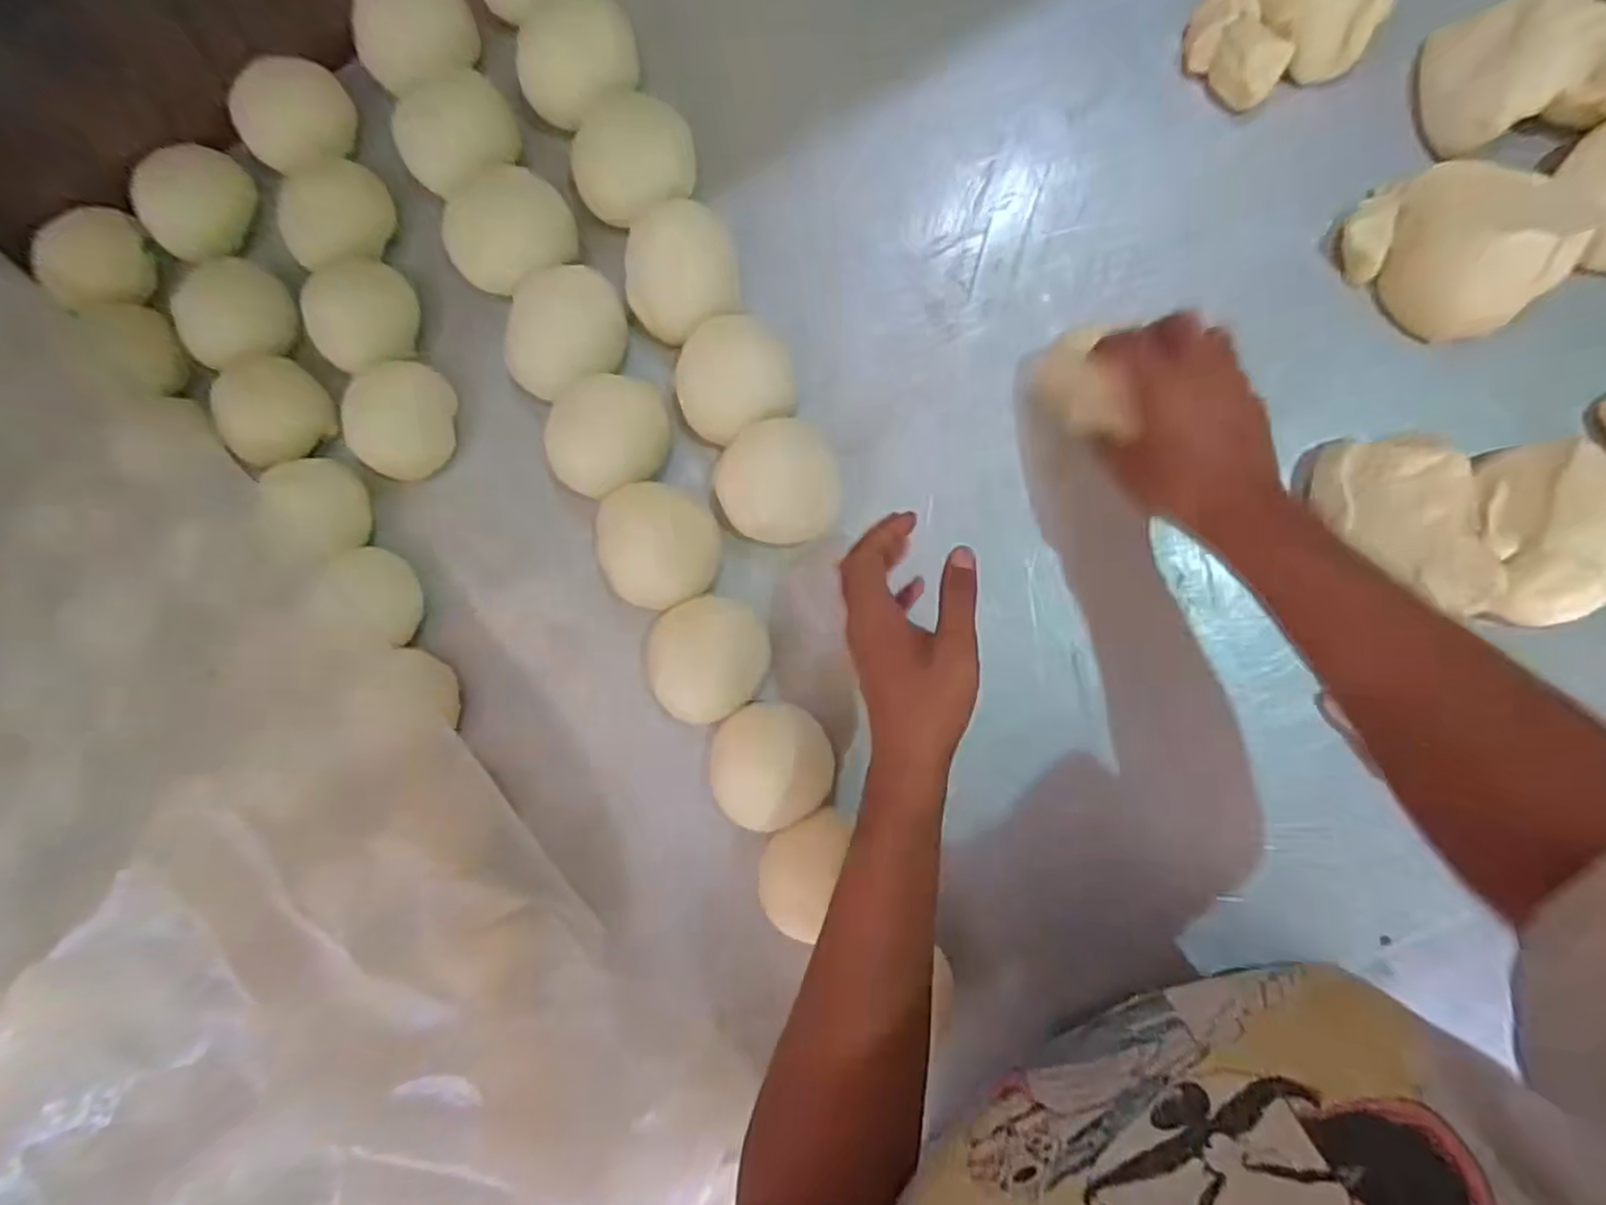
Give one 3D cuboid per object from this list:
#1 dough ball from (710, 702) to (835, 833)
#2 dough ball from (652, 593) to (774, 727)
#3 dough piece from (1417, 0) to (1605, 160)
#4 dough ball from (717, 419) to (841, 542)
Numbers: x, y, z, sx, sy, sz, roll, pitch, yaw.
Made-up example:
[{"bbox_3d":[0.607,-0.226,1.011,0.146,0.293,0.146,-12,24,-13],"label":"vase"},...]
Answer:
[{"bbox_3d":[-0.025,0.118,0.544,0.089,0.054,0.086,0,91,6],"label":"dough ball"},{"bbox_3d":[-0.068,0.044,0.543,0.086,0.059,0.097,-7,91,6],"label":"dough ball"},{"bbox_3d":[0.481,-0.351,0.475,0.118,0.059,0.102,-11,90,6],"label":"dough piece"},{"bbox_3d":[-0.017,-0.089,0.545,0.087,0.040,0.087,0,91,6],"label":"dough ball"}]

